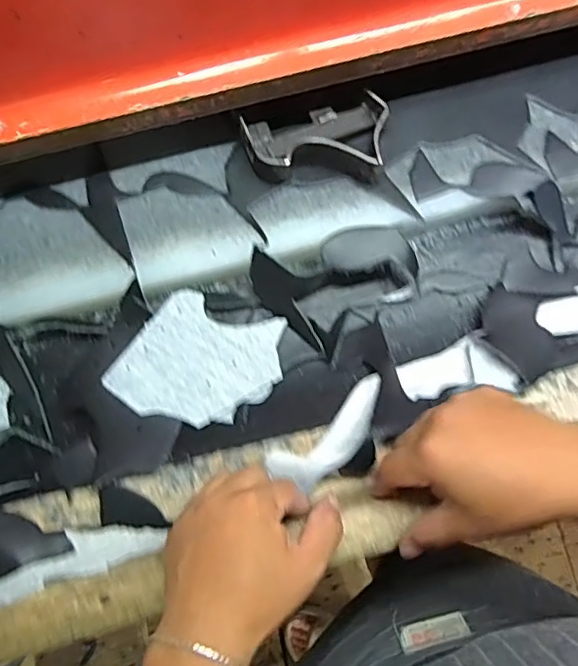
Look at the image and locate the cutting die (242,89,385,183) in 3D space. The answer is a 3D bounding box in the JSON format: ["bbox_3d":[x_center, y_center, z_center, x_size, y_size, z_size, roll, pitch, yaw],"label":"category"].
[{"bbox_3d":[0.020,-0.157,0.460,0.112,0.035,0.063,2,77,1],"label":"cutting die"}]

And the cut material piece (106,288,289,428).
[{"bbox_3d":[-0.071,0.022,0.456,0.121,0.006,0.100,16,75,0],"label":"cut material piece"}]

